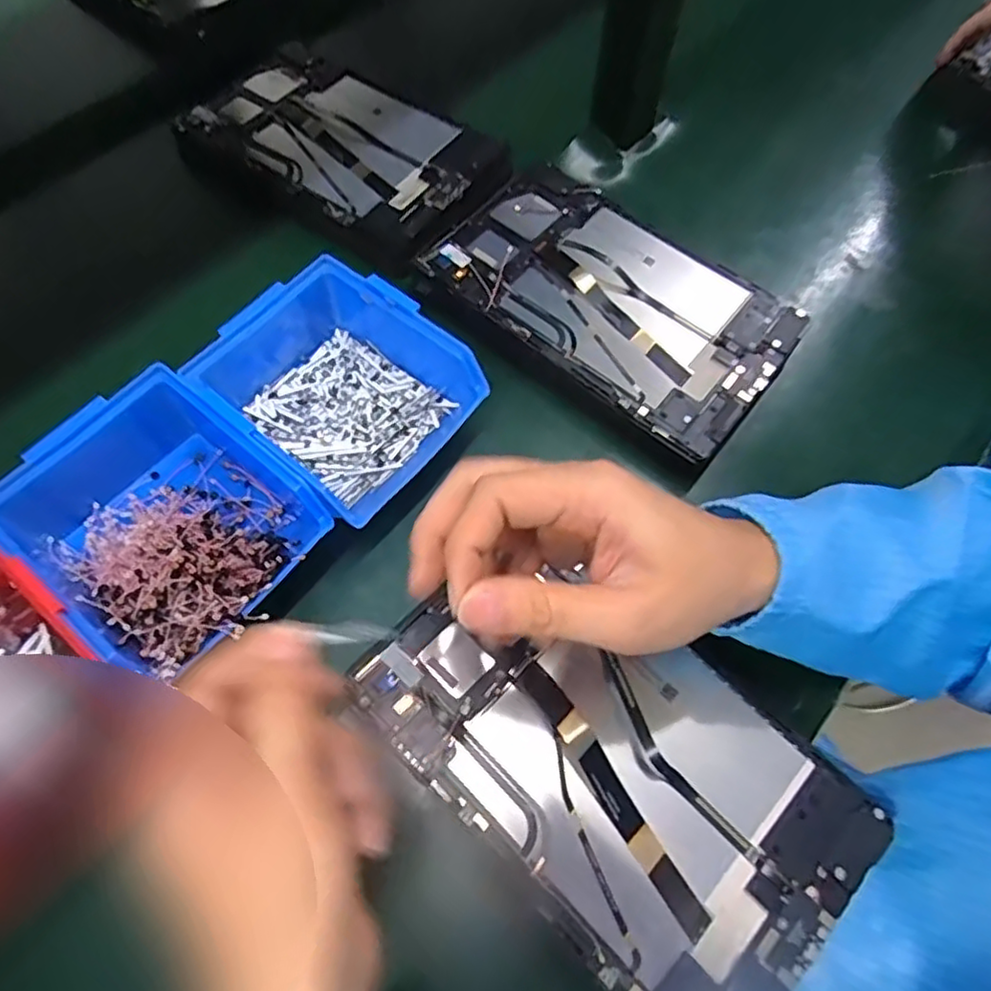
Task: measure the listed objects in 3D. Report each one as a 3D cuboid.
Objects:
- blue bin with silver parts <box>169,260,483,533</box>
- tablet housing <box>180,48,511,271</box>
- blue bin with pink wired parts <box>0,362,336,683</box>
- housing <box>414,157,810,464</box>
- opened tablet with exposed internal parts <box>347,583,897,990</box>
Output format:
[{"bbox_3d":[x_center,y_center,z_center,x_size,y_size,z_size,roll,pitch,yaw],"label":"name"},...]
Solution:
[{"bbox_3d":[-0.102,-0.071,0.410,0.154,0.063,0.118,37,68,15],"label":"blue bin with silver parts"},{"bbox_3d":[-0.126,-0.290,0.545,0.261,0.025,0.161,29,66,12],"label":"tablet housing"},{"bbox_3d":[-0.184,0.014,0.364,0.161,0.067,0.125,37,67,15],"label":"blue bin with pink wired parts"},{"bbox_3d":[0.084,-0.145,0.463,0.244,0.016,0.150,37,68,16],"label":"housing"},{"bbox_3d":[0.058,0.128,0.324,0.239,0.019,0.147,42,71,16],"label":"opened tablet with exposed internal parts"}]

